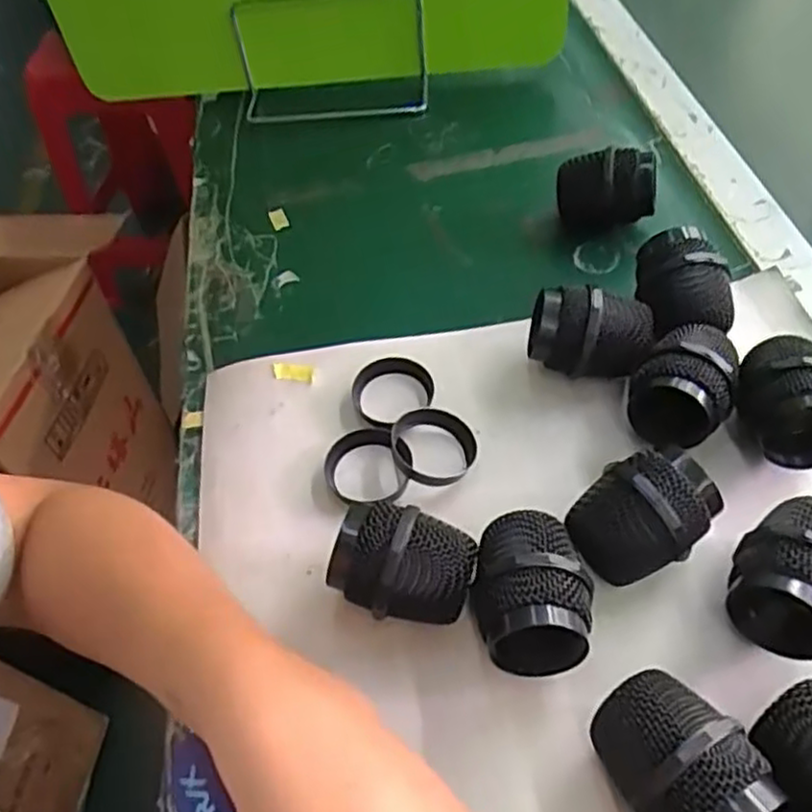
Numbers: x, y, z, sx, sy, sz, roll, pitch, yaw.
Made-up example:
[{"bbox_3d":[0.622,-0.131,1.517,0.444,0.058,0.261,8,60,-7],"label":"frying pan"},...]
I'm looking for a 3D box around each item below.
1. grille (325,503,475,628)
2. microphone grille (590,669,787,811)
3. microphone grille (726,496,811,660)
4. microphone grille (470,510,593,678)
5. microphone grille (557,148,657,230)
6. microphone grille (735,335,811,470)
[{"bbox_3d":[0.000,0.071,0.314,0.058,0.051,0.040,13,55,15],"label":"grille"},{"bbox_3d":[0.093,0.129,0.257,0.044,0.048,0.057,-34,57,-19],"label":"microphone grille"},{"bbox_3d":[0.160,0.068,0.294,0.045,0.048,0.060,28,60,24],"label":"microphone grille"},{"bbox_3d":[0.051,0.078,0.301,0.045,0.046,0.060,-3,53,3],"label":"microphone grille"},{"bbox_3d":[0.125,-0.136,0.455,0.053,0.049,0.037,-7,52,-1],"label":"microphone grille"},{"bbox_3d":[0.182,-0.002,0.345,0.044,0.049,0.059,6,53,9],"label":"microphone grille"}]

